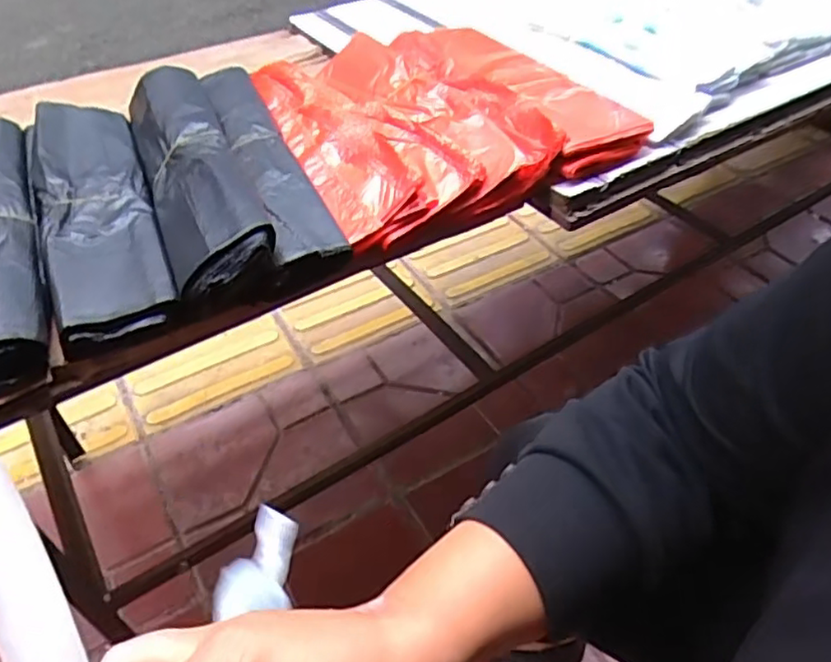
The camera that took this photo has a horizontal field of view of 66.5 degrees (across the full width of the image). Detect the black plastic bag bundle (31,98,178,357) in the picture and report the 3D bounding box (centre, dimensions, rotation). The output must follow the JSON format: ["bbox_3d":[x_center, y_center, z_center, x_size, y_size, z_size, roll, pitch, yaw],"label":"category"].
[{"bbox_3d":[-0.276,-0.113,0.547,0.088,0.035,0.343,-18,49,-18],"label":"black plastic bag bundle"}]

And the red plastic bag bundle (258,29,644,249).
[{"bbox_3d":[0.008,-0.241,0.677,0.321,0.053,0.368,-20,49,-19],"label":"red plastic bag bundle"}]

